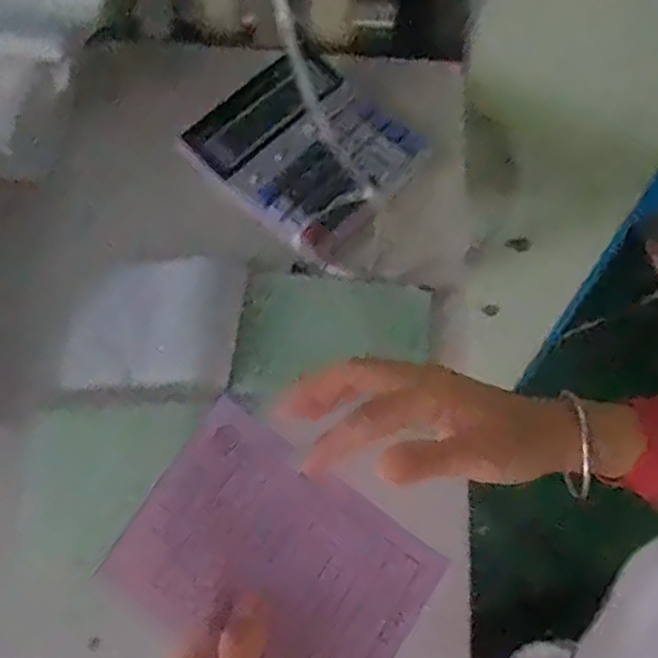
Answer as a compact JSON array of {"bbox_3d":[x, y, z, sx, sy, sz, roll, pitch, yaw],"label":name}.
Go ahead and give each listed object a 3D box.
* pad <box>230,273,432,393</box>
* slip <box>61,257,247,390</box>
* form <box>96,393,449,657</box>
[{"bbox_3d":[0.004,0.004,0.532,0.146,0.008,0.096,6,62,1],"label":"pad"},{"bbox_3d":[-0.136,-0.007,0.535,0.130,0.007,0.105,1,62,-1],"label":"slip"},{"bbox_3d":[-0.023,0.117,0.339,0.145,0.008,0.102,37,67,-3],"label":"form"}]

